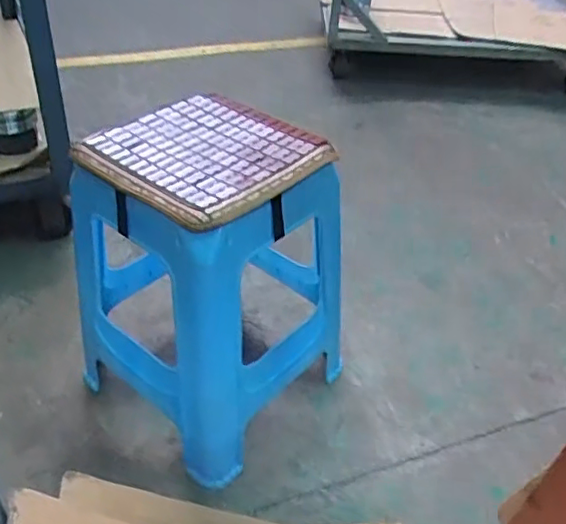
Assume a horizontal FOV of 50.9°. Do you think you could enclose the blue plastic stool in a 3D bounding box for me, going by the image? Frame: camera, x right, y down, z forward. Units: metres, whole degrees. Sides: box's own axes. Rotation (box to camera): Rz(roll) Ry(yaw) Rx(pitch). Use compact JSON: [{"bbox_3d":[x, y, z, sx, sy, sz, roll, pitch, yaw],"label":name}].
[{"bbox_3d":[-0.112,0.013,0.929,0.323,0.436,0.337,30,47,27],"label":"blue plastic stool"}]

